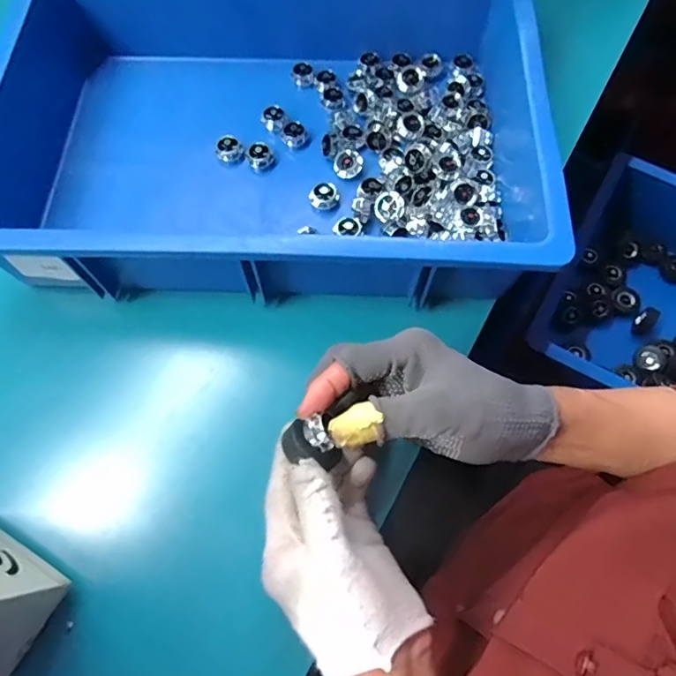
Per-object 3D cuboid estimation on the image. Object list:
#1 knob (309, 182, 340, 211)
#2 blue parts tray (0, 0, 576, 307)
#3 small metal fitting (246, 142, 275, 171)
[{"bbox_3d":[-0.012,-0.127,0.453,0.027,0.015,0.021,-4,68,-2],"label":"knob"},{"bbox_3d":[-0.067,-0.178,0.443,0.462,0.106,0.304,2,68,0],"label":"blue parts tray"},{"bbox_3d":[-0.072,-0.169,0.471,0.024,0.021,0.018,-13,69,-6],"label":"small metal fitting"}]

